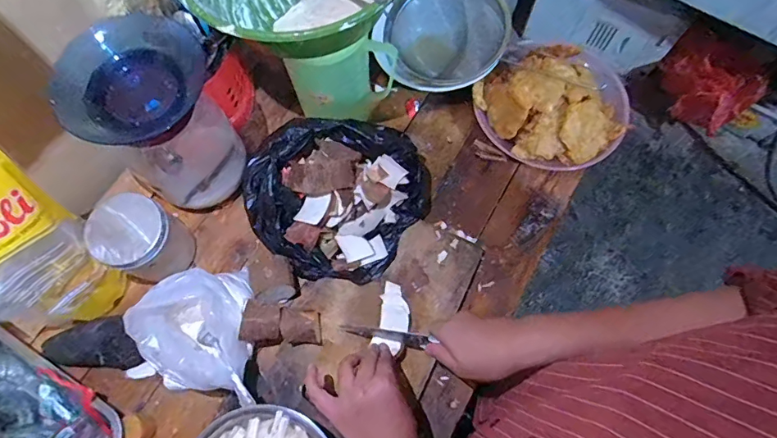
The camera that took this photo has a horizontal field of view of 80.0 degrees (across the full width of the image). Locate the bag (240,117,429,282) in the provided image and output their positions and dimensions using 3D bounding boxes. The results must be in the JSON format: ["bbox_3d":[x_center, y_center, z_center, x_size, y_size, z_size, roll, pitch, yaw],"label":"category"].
[{"bbox_3d":[-0.063,-0.046,0.609,0.208,0.089,0.235,34,73,12],"label":"bag"}]

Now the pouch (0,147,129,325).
[{"bbox_3d":[-0.378,0.047,0.493,0.057,0.242,0.146,34,73,12],"label":"pouch"}]

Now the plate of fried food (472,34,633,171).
[{"bbox_3d":[0.235,-0.171,0.650,0.204,0.077,0.192,0,70,0],"label":"plate of fried food"}]

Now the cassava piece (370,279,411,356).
[{"bbox_3d":[0.005,0.120,0.569,0.043,0.020,0.093,1,51,0],"label":"cassava piece"}]

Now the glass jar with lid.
[{"bbox_3d":[-0.306,0.027,0.583,0.085,0.102,0.085,0,70,0],"label":"glass jar with lid"}]

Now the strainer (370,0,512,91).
[{"bbox_3d":[0.086,-0.262,0.681,0.197,0.066,0.158,-30,73,-11],"label":"strainer"}]

